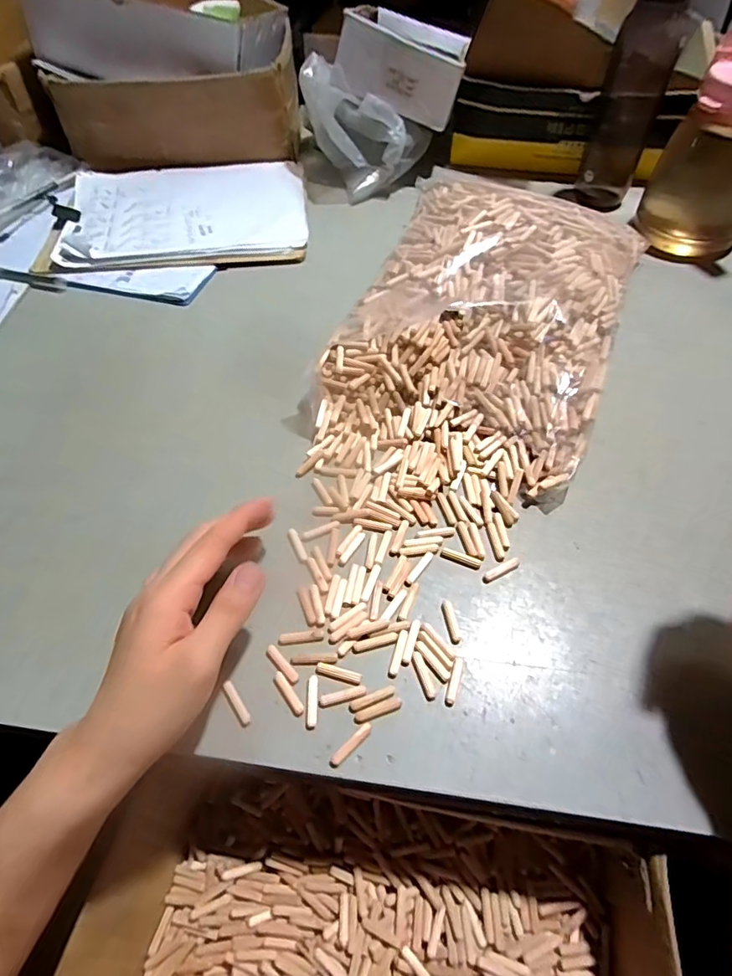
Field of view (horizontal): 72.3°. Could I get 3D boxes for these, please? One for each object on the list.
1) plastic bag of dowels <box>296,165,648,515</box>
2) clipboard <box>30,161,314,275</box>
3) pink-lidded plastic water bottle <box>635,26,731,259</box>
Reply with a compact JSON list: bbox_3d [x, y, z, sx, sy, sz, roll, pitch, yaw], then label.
[{"bbox_3d":[0.105,-0.161,0.458,0.237,0.072,0.339,20,58,16],"label":"plastic bag of dowels"},{"bbox_3d":[-0.238,-0.357,0.645,0.316,0.032,0.224,-6,55,-2],"label":"clipboard"},{"bbox_3d":[0.380,-0.365,0.534,0.104,0.198,0.104,6,57,6],"label":"pink-lidded plastic water bottle"}]

